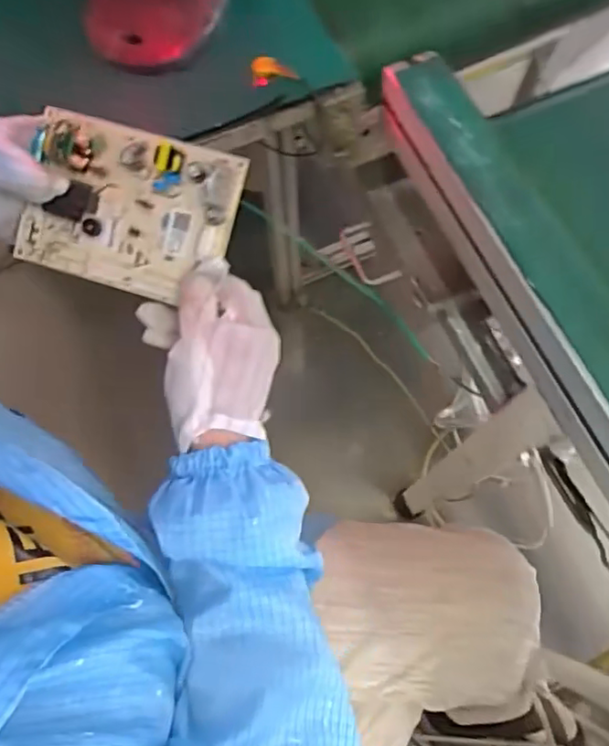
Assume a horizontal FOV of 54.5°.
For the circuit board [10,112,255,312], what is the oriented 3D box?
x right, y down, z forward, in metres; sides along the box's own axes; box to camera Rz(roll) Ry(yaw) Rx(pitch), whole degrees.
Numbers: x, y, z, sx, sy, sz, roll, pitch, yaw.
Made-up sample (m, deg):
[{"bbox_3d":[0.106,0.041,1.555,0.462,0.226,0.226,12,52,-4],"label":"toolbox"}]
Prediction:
[{"bbox_3d":[-0.115,-0.105,0.378,0.135,0.021,0.100,17,100,6],"label":"circuit board"}]

